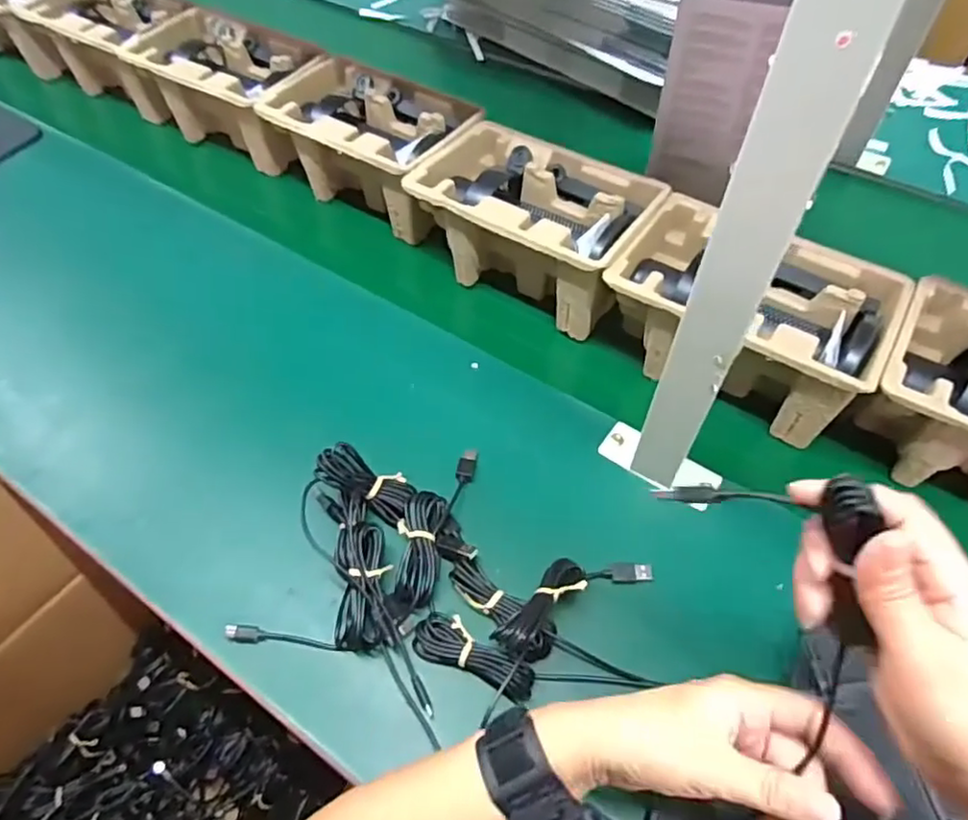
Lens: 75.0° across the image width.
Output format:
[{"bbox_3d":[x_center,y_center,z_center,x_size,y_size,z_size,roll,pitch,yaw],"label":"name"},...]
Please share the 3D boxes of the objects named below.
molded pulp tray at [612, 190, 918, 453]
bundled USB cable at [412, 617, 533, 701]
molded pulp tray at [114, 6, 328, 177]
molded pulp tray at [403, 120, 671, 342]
[{"bbox_3d":[0.242,-0.080,0.581,0.217,0.106,0.152,28,59,21],"label":"molded pulp tray"},{"bbox_3d":[-0.006,0.174,0.449,0.089,0.014,0.032,19,56,15],"label":"bundled USB cable"},{"bbox_3d":[-0.316,-0.402,0.825,0.242,0.131,0.153,24,58,18],"label":"molded pulp tray"},{"bbox_3d":[0.053,-0.188,0.661,0.228,0.111,0.147,29,60,21],"label":"molded pulp tray"}]

